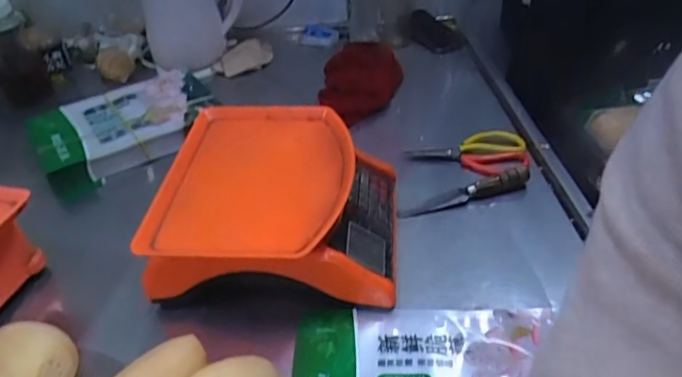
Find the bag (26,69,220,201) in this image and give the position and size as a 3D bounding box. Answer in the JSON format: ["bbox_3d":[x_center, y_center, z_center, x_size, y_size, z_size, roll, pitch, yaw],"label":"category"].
[{"bbox_3d":[-0.371,-0.115,0.928,0.288,0.049,0.211,-26,44,-25],"label":"bag"}]

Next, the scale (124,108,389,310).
[{"bbox_3d":[-0.071,0.028,0.670,0.282,0.127,0.262,1,40,7],"label":"scale"}]

